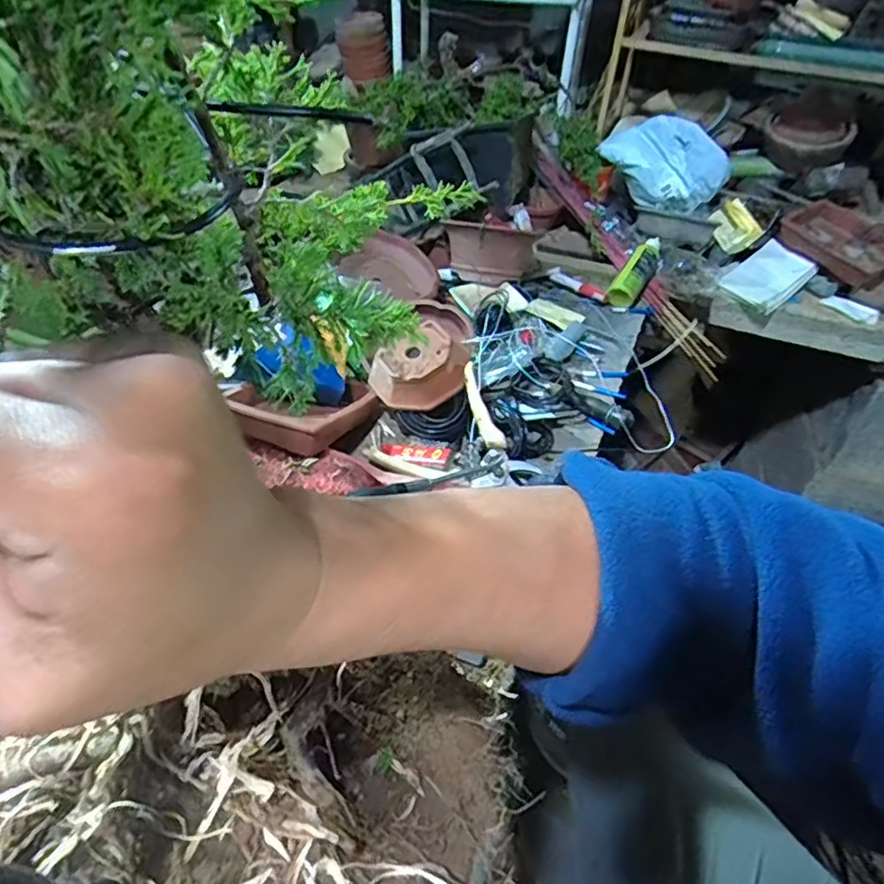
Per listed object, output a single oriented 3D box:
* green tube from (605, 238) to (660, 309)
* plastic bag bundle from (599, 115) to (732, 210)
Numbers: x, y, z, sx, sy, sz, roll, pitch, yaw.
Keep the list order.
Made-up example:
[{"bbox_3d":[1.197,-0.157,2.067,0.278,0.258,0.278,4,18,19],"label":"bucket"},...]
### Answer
[{"bbox_3d":[0.275,-0.247,0.850,0.040,0.043,0.138,29,72,26],"label":"green tube"},{"bbox_3d":[0.342,-0.432,0.939,0.192,0.097,0.112,18,45,17],"label":"plastic bag bundle"}]

